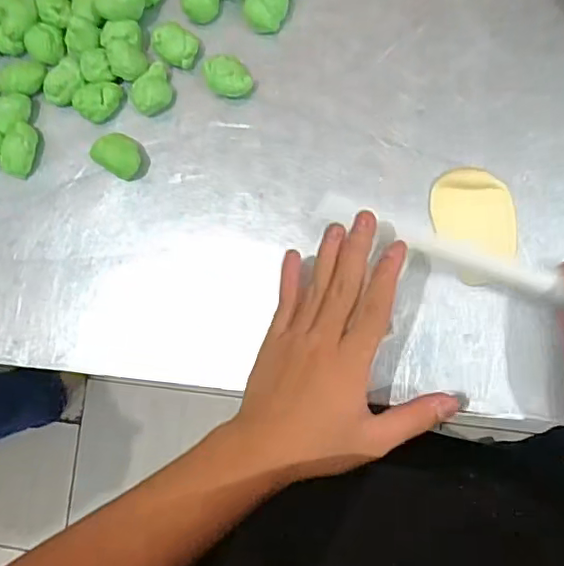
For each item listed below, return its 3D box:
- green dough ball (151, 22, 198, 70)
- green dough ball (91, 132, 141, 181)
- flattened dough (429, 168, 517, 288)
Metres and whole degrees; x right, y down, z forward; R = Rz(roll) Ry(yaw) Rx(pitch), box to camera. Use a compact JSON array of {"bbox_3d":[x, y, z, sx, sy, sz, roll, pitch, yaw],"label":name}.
[{"bbox_3d":[-0.080,-0.181,0.439,0.032,0.021,0.027,36,91,10],"label":"green dough ball"},{"bbox_3d":[-0.124,-0.098,0.440,0.034,0.022,0.029,35,90,10],"label":"green dough ball"},{"bbox_3d":[0.133,-0.040,0.395,0.052,0.008,0.079,-10,83,7],"label":"flattened dough"}]

